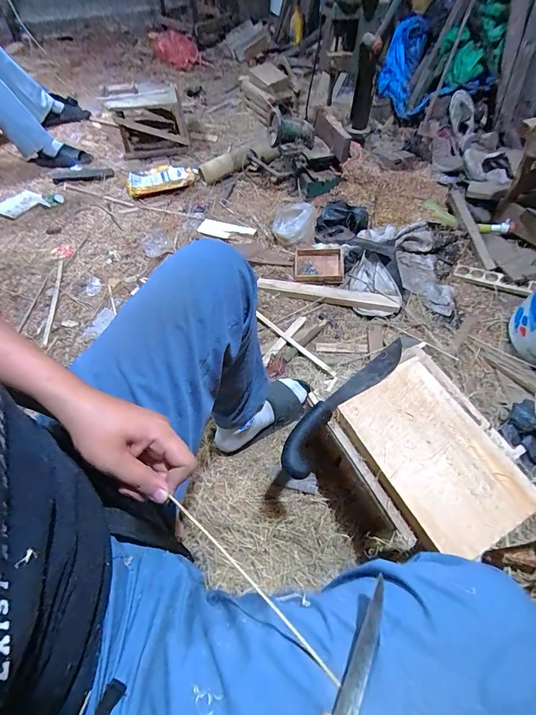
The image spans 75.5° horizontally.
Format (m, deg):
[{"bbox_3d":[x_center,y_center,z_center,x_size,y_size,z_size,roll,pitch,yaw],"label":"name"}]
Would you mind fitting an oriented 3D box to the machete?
[{"bbox_3d":[0.145,0.073,0.644,0.066,0.033,0.358,35,62,22],"label":"machete"}]

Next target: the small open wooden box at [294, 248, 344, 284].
[{"bbox_3d":[0.168,-0.310,1.154,0.155,0.027,0.125,4,57,3],"label":"small open wooden box"}]

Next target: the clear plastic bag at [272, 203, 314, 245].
[{"bbox_3d":[0.081,-0.492,1.253,0.128,0.061,0.175,19,57,13],"label":"clear plastic bag"}]

